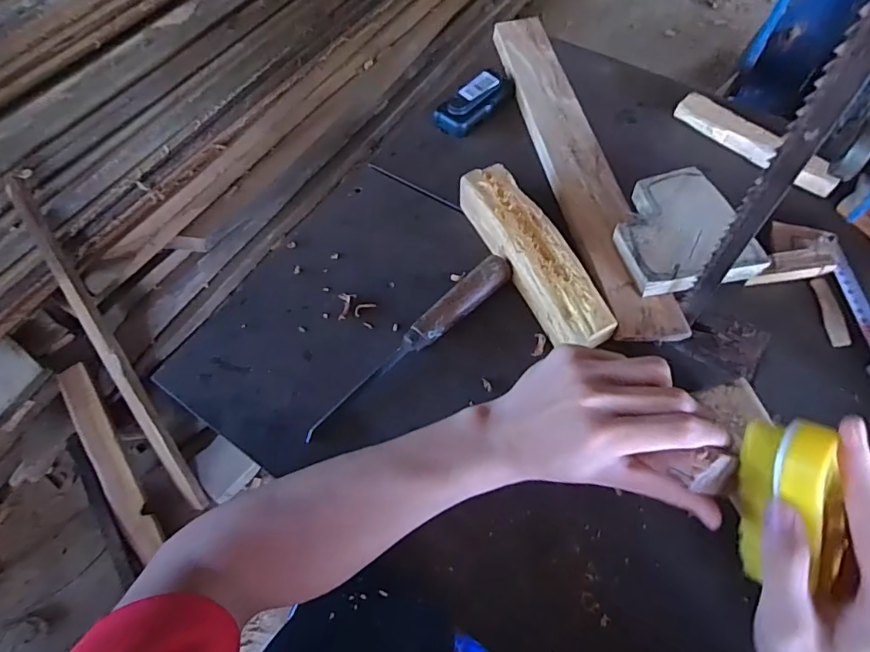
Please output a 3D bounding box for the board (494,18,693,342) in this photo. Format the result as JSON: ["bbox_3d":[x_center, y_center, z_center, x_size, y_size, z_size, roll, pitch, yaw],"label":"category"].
[{"bbox_3d":[0.151,-0.188,0.545,0.065,0.024,0.465,-11,62,-3],"label":"board"}]

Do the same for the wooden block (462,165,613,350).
[{"bbox_3d":[0.092,-0.067,0.479,0.057,0.046,0.211,-24,63,-10],"label":"wooden block"}]

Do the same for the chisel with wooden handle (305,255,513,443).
[{"bbox_3d":[-0.021,0.013,0.450,0.237,0.030,0.025,-39,67,-17],"label":"chisel with wooden handle"}]

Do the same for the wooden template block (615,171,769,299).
[{"bbox_3d":[0.224,-0.088,0.462,0.112,0.019,0.121,-13,62,-5],"label":"wooden template block"}]

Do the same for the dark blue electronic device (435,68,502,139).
[{"bbox_3d":[0.044,-0.268,0.597,0.042,0.031,0.100,39,70,21],"label":"dark blue electronic device"}]

